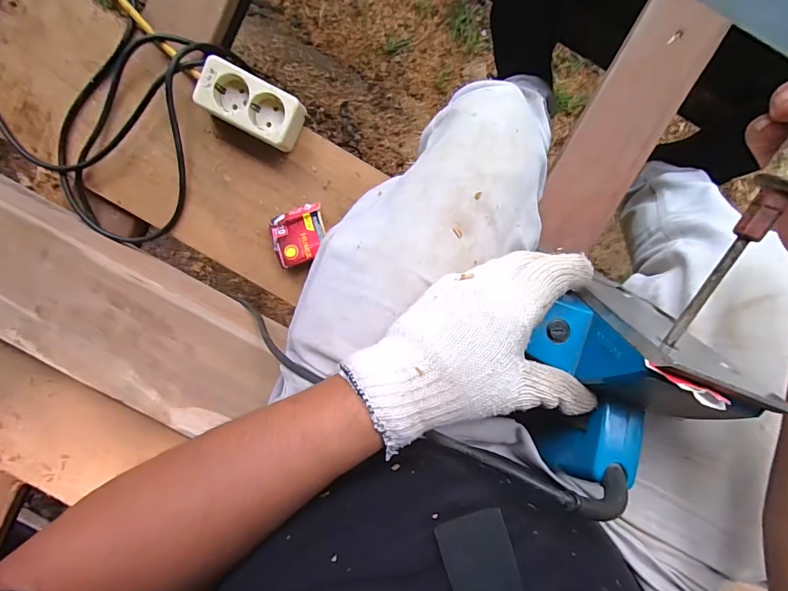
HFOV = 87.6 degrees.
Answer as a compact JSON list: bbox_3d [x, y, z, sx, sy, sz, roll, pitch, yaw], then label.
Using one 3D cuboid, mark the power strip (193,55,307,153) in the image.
[{"bbox_3d":[-0.154,-0.204,0.443,0.107,0.032,0.054,28,98,-2],"label":"power strip"}]

